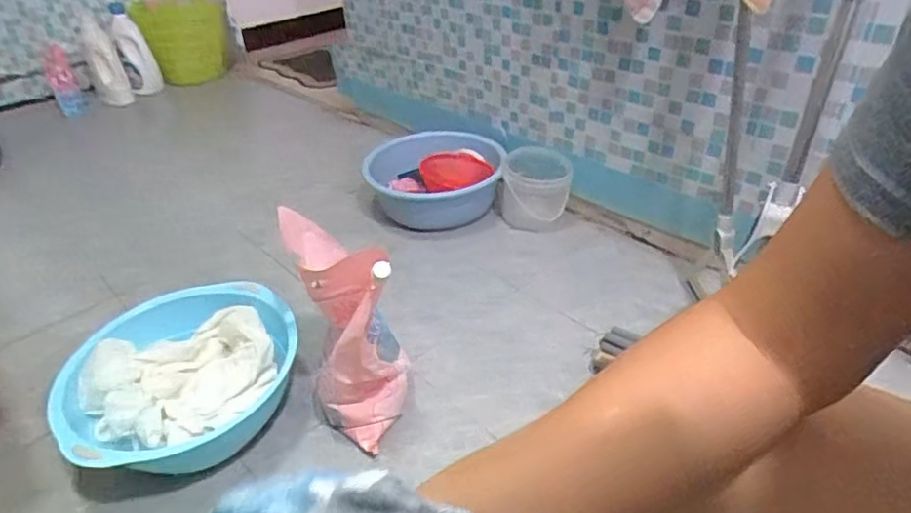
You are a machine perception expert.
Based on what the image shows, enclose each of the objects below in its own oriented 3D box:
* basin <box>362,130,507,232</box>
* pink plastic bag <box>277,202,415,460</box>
[{"bbox_3d":[-0.050,-0.209,1.443,0.331,0.119,0.331,-2,34,1],"label":"basin"},{"bbox_3d":[-0.152,0.113,0.897,0.143,0.315,0.212,-12,36,-14],"label":"pink plastic bag"}]

